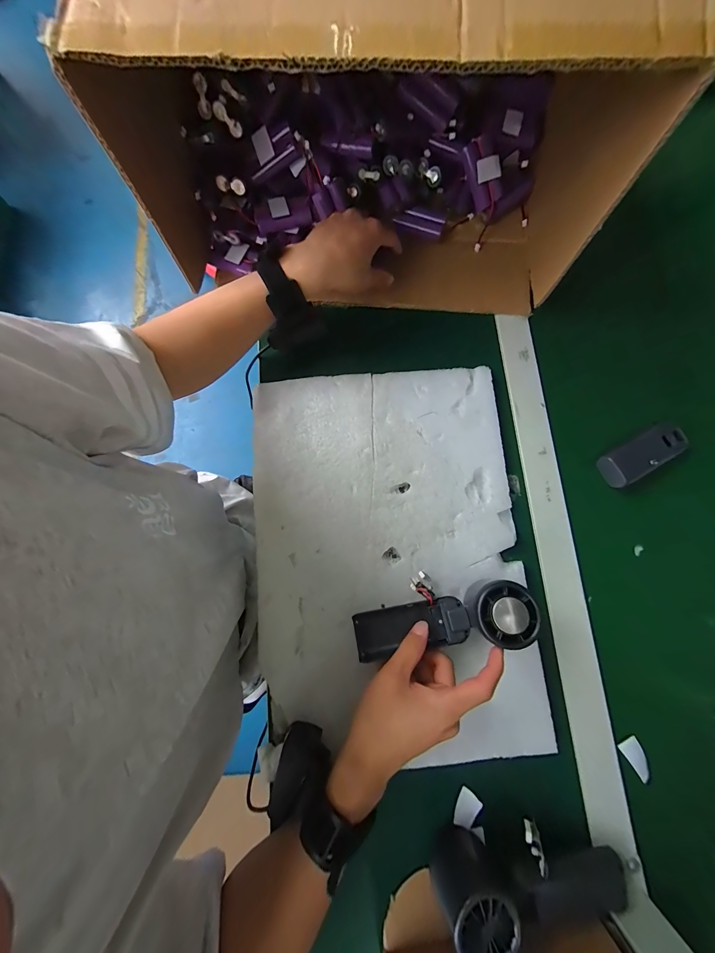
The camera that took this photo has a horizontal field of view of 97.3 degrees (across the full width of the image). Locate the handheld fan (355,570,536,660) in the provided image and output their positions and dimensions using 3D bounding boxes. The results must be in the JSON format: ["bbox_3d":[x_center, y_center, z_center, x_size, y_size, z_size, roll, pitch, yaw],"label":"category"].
[{"bbox_3d":[0.078,0.128,0.297,0.159,0.035,0.063,-12,79,13],"label":"handheld fan"}]

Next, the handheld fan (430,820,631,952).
[{"bbox_3d":[0.152,0.345,0.262,0.166,0.054,0.062,4,79,0],"label":"handheld fan"}]

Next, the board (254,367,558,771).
[{"bbox_3d":[0.033,0.075,0.327,0.273,0.021,0.395,-4,79,-1],"label":"board"}]

